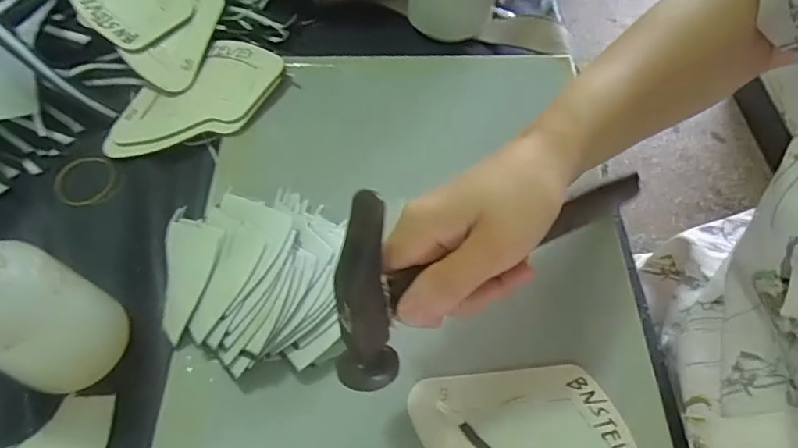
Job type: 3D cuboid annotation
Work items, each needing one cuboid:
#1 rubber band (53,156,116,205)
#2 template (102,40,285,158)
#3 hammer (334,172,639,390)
[{"bbox_3d":[-0.246,-0.034,0.399,0.049,0.005,0.043,8,59,4],"label":"rubber band"},{"bbox_3d":[-0.165,-0.098,0.417,0.146,0.007,0.091,-43,63,-13],"label":"template"},{"bbox_3d":[0.055,-0.007,0.288,0.238,0.082,0.027,-27,23,-32],"label":"hammer"}]

